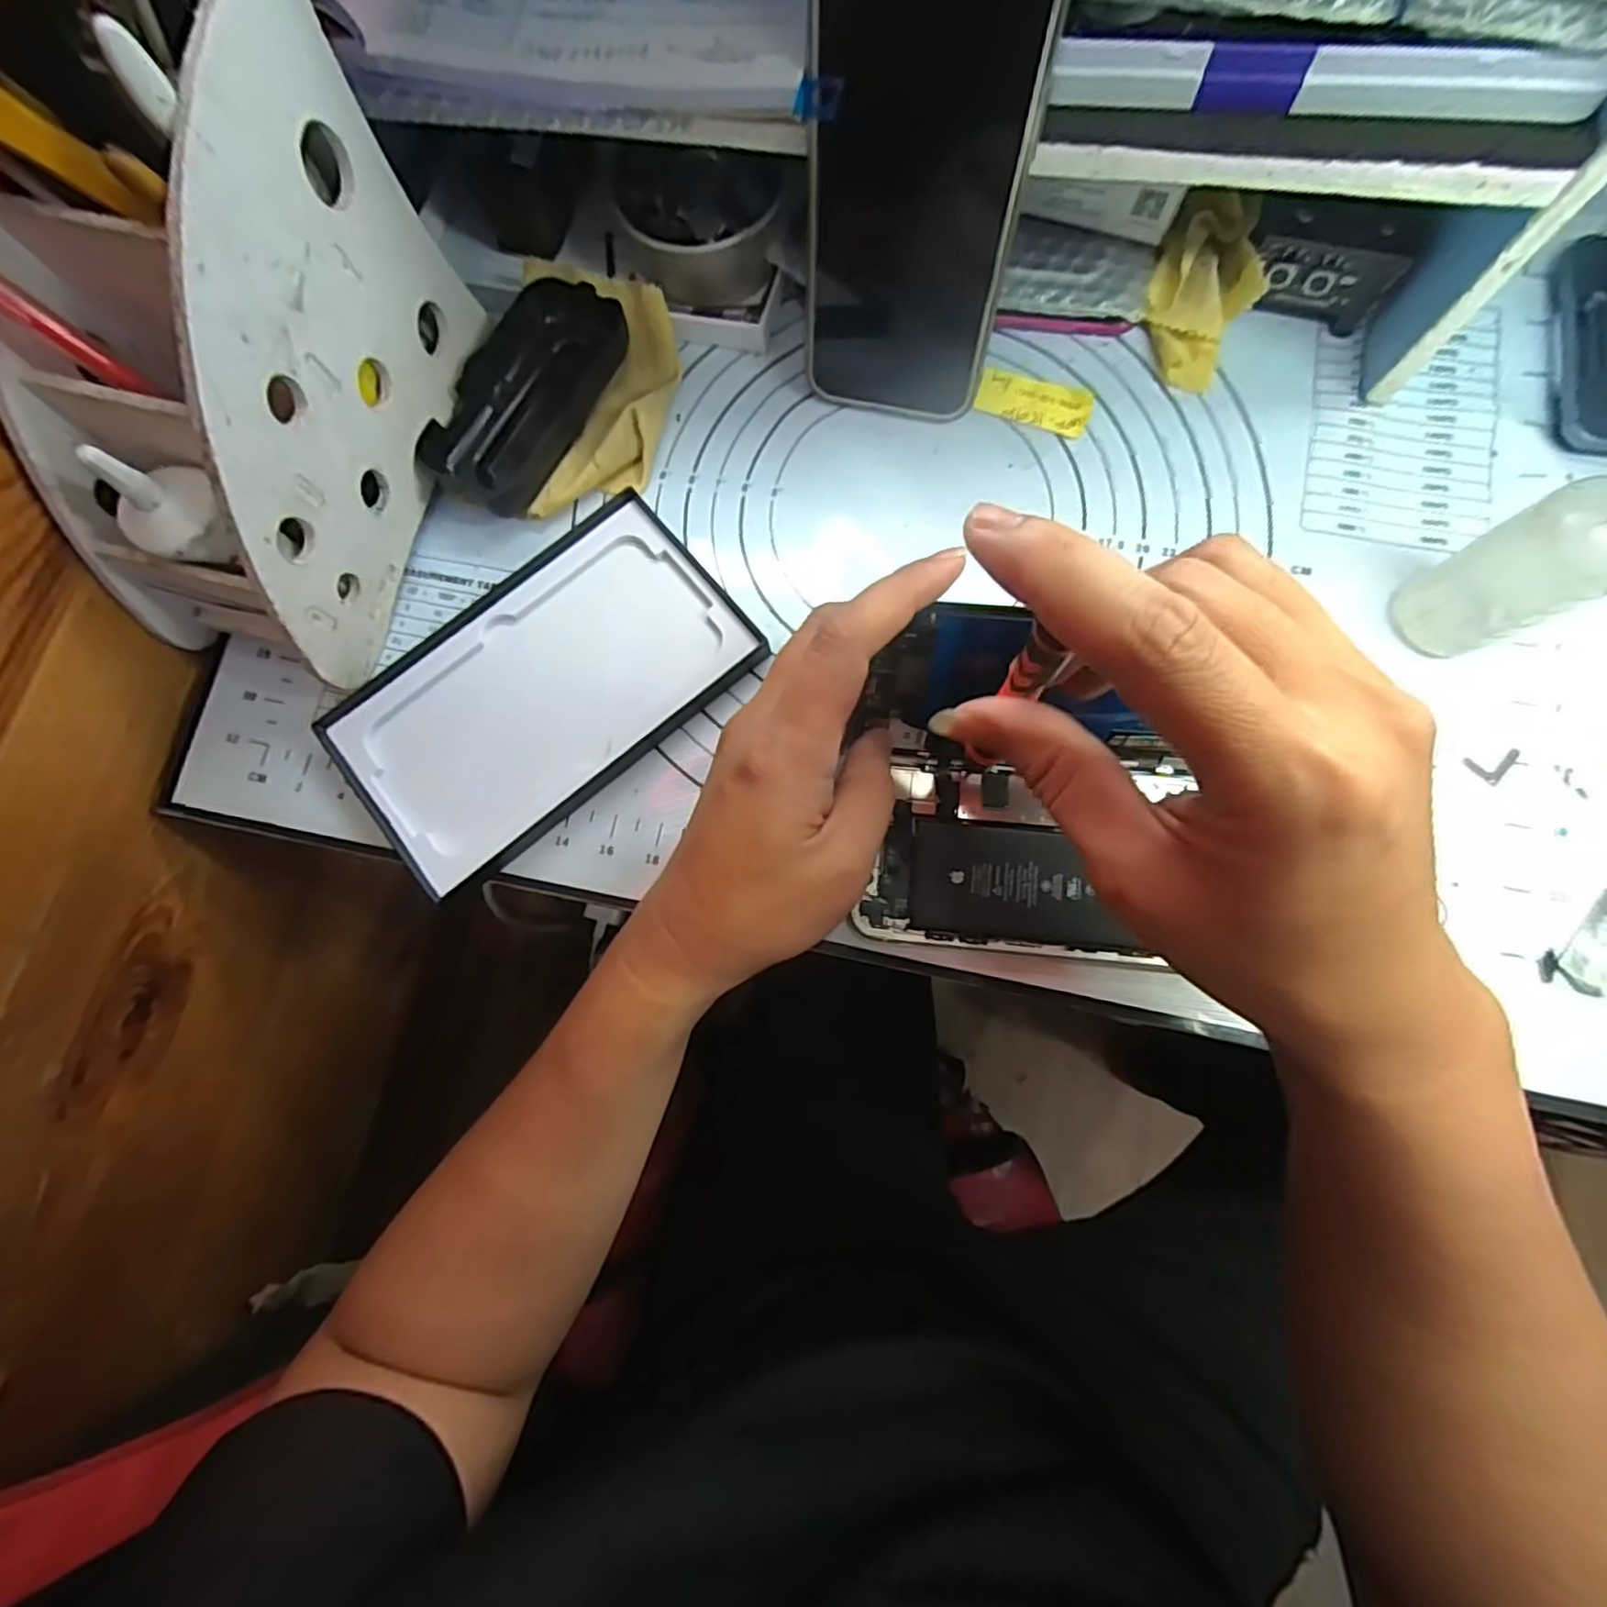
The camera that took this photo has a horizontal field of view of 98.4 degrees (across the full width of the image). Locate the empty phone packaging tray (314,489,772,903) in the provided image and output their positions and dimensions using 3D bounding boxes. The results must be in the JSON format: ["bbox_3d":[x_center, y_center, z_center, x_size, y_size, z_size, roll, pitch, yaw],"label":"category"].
[{"bbox_3d":[-0.109,-0.049,0.294,0.166,0.014,0.100,-38,81,-3],"label":"empty phone packaging tray"}]

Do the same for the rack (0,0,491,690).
[{"bbox_3d":[-0.208,-0.155,0.255,0.079,0.130,0.183,15,82,6],"label":"rack"}]

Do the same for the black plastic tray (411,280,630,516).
[{"bbox_3d":[-0.124,-0.185,0.313,0.054,0.018,0.105,25,83,7],"label":"black plastic tray"}]

